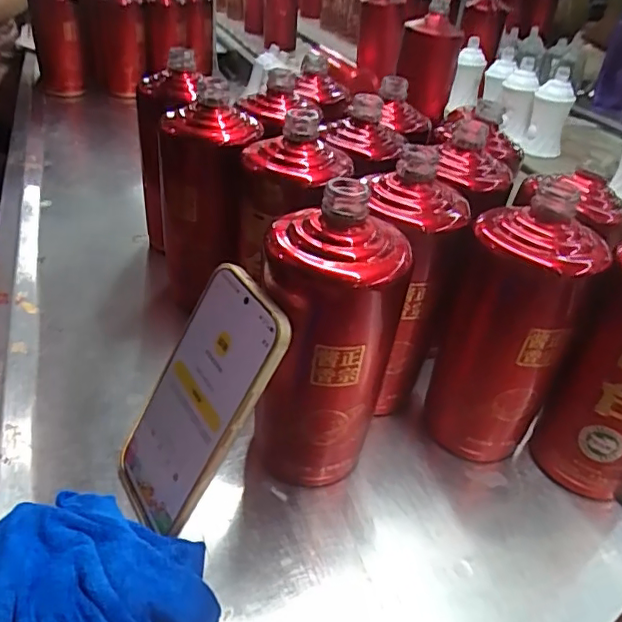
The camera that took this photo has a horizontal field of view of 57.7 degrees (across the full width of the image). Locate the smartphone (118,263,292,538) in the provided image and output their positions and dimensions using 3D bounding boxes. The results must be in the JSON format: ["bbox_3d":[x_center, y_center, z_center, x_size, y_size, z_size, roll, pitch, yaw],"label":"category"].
[{"bbox_3d":[-0.069,0.054,0.332,0.009,0.161,0.076,10,27,-46],"label":"smartphone"}]

